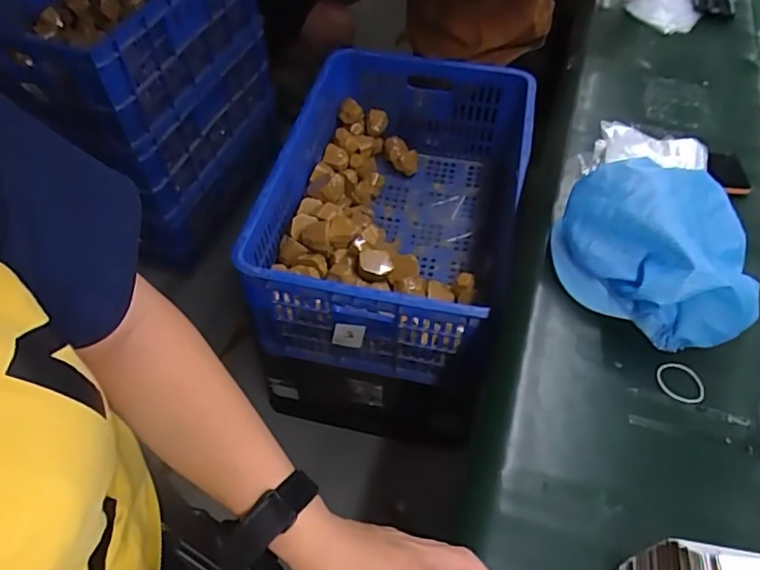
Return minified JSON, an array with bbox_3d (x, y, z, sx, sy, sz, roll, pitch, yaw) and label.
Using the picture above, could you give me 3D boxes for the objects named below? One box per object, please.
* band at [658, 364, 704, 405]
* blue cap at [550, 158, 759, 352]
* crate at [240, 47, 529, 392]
[{"bbox_3d":[0.326,0.106,0.615,0.050,0.004,0.043,23,58,16],"label":"band"},{"bbox_3d":[0.319,-0.045,0.652,0.223,0.124,0.181,29,59,19],"label":"blue cap"},{"bbox_3d":[0.038,-0.143,1.085,0.434,0.259,0.596,14,56,10],"label":"crate"}]

